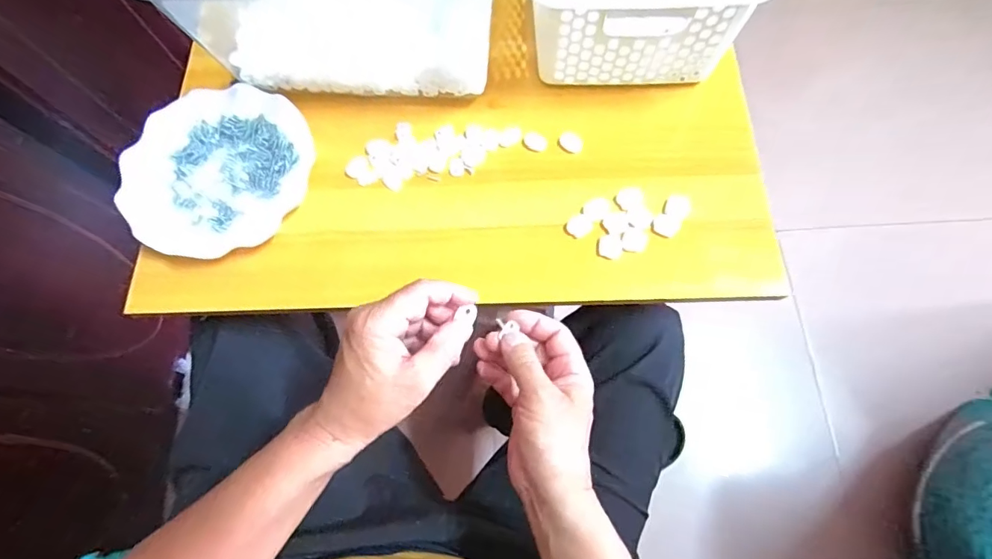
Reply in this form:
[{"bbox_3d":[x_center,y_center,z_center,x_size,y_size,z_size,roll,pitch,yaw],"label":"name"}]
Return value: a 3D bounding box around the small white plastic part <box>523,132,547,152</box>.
[{"bbox_3d":[0.040,-0.139,0.469,0.023,0.004,0.019,36,76,14],"label":"small white plastic part"}]

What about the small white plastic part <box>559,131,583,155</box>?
[{"bbox_3d":[0.075,-0.137,0.466,0.024,0.004,0.020,31,75,12],"label":"small white plastic part"}]

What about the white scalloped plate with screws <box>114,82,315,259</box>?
[{"bbox_3d":[-0.272,-0.111,0.458,0.175,0.020,0.168,-1,70,2],"label":"white scalloped plate with screws"}]

